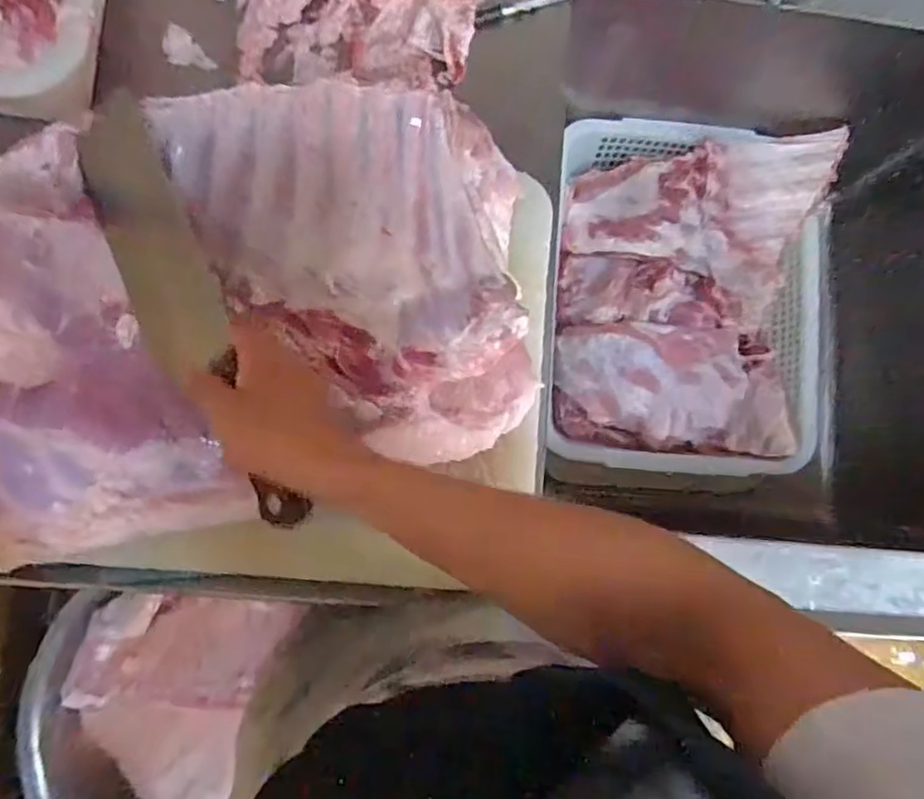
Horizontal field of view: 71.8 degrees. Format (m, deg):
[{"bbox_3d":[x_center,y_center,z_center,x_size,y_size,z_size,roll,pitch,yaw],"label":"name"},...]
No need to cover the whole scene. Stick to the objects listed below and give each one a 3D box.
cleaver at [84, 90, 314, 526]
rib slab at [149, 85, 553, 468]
[{"bbox_3d":[-0.194,-0.059,0.442,0.066,0.038,0.325,-24,81,-7],"label":"cleaver"},{"bbox_3d":[-0.075,-0.090,0.475,0.248,0.064,0.265,-5,84,-5],"label":"rib slab"}]

